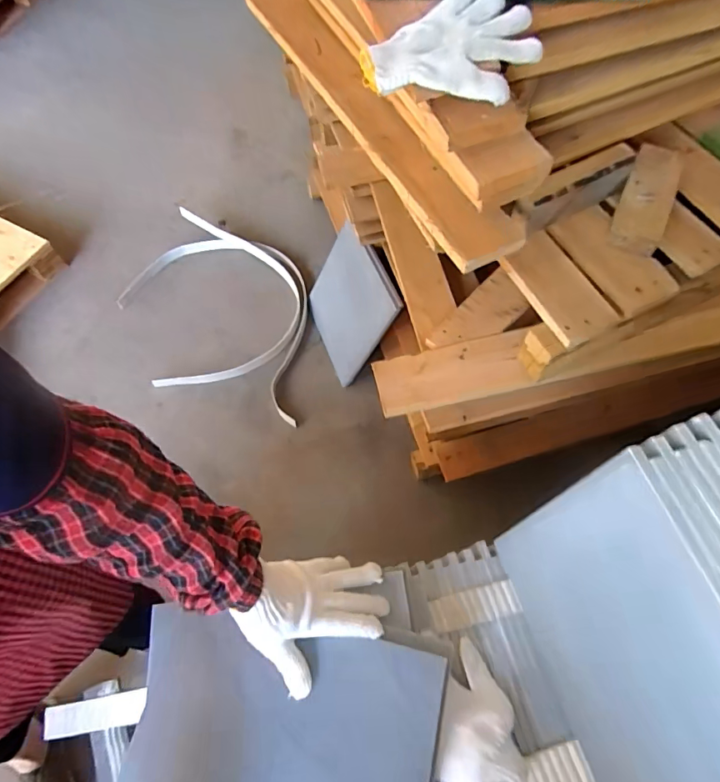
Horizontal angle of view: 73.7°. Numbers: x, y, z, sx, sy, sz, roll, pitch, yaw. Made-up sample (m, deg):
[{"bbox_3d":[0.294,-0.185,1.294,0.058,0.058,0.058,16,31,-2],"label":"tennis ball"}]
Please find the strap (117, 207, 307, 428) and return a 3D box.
[{"bbox_3d":[-0.395,-0.245,1.391,0.600,0.065,0.594,11,64,9],"label":"strap"}]

